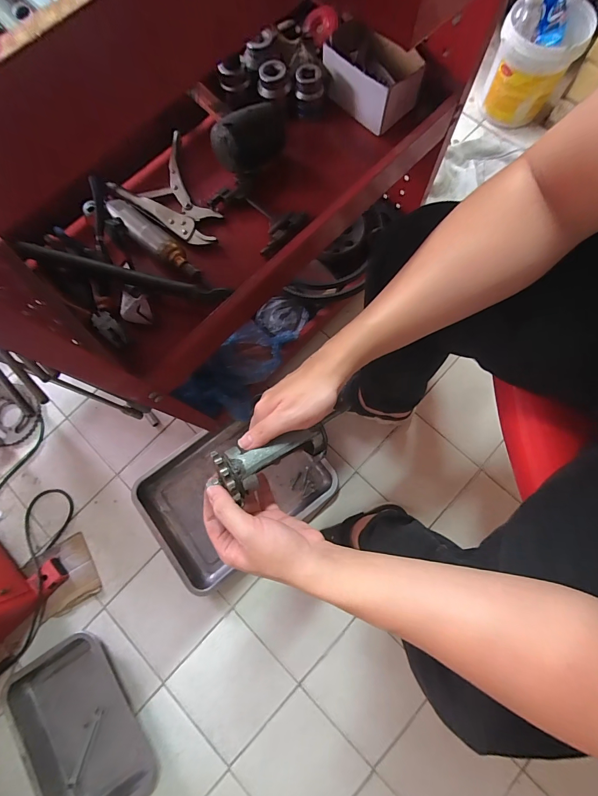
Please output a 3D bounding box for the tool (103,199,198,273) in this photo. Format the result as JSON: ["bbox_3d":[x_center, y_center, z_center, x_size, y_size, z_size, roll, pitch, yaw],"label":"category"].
[{"bbox_3d":[-0.213,-0.240,0.511,0.167,0.031,0.041,41,81,10],"label":"tool"}]

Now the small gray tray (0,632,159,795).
[{"bbox_3d":[-0.434,0.656,0.660,0.204,0.037,0.317,-35,77,-9],"label":"small gray tray"}]

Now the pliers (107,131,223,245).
[{"bbox_3d":[-0.194,-0.312,0.533,0.128,0.024,0.182,-38,78,-7],"label":"pliers"}]

